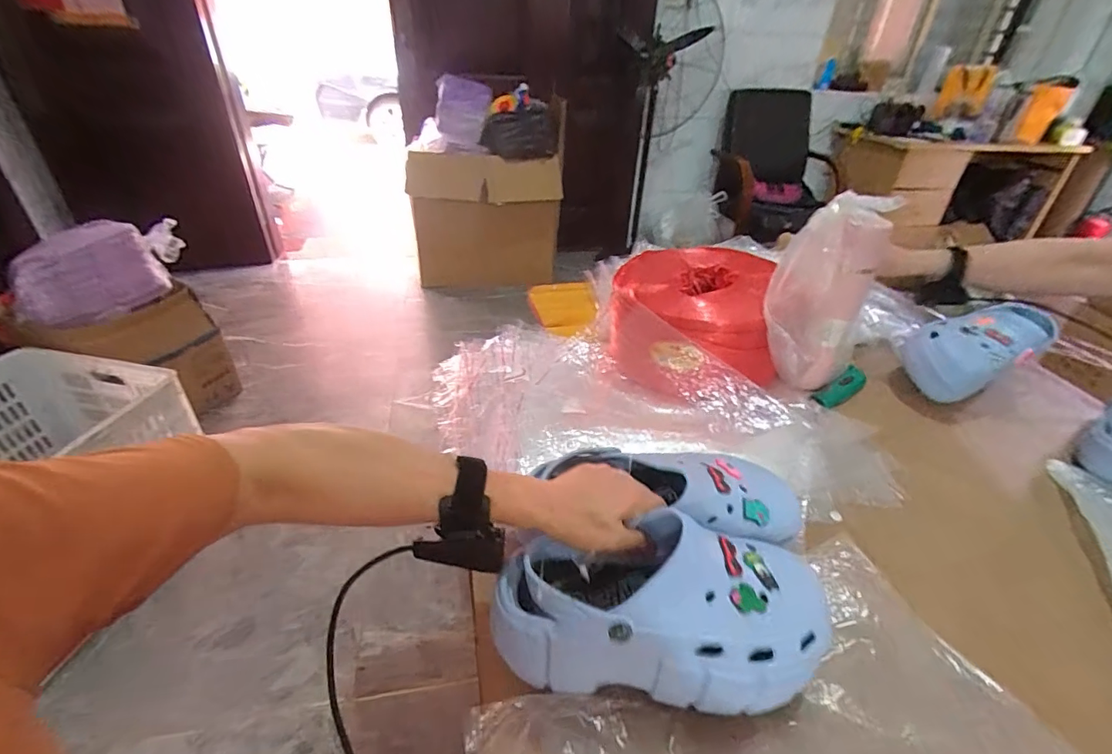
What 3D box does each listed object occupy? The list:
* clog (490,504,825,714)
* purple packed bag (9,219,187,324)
[{"bbox_3d":[0.081,0.173,0.378,0.247,0.096,0.109,1,38,0],"label":"clog"},{"bbox_3d":[-1.284,-0.304,1.413,0.126,0.213,0.408,25,41,29],"label":"purple packed bag"}]

